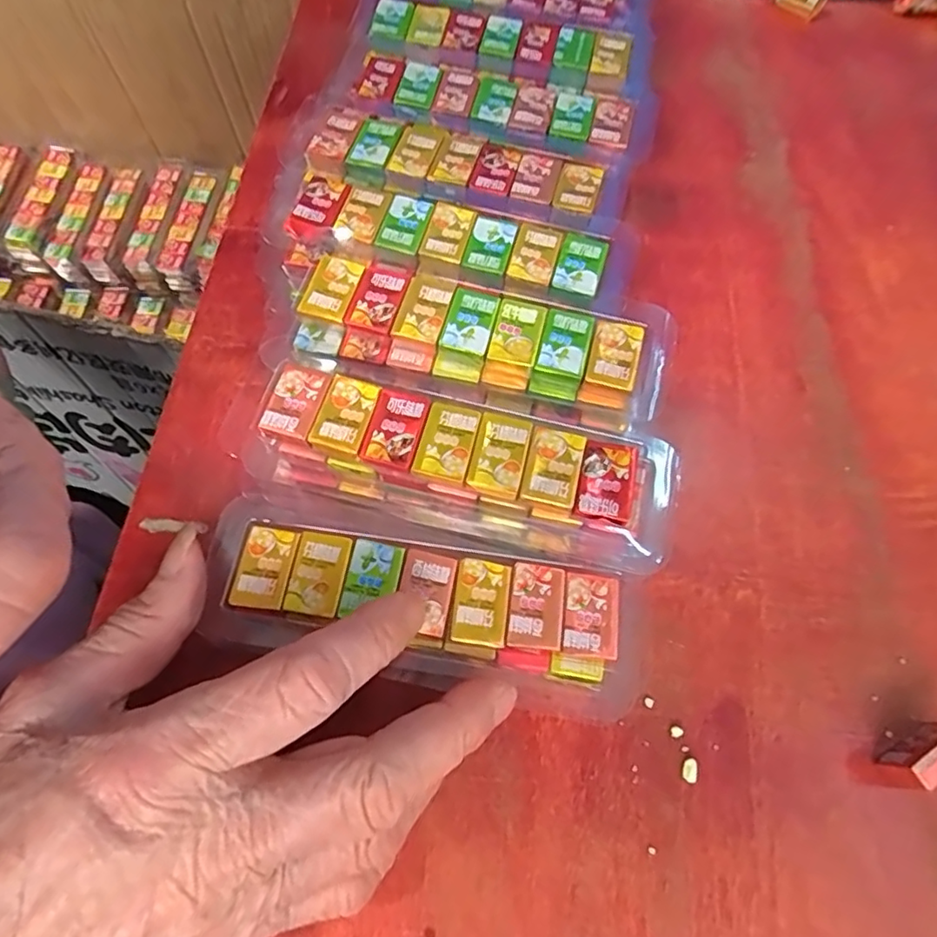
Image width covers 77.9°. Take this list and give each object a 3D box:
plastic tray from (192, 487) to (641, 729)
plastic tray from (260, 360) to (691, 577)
[{"bbox_3d":[-0.012,0.046,0.186,0.140,0.025,0.046,15,66,0],"label":"plastic tray"},{"bbox_3d":[-0.007,0.002,0.201,0.131,0.045,0.039,15,66,6],"label":"plastic tray"}]

